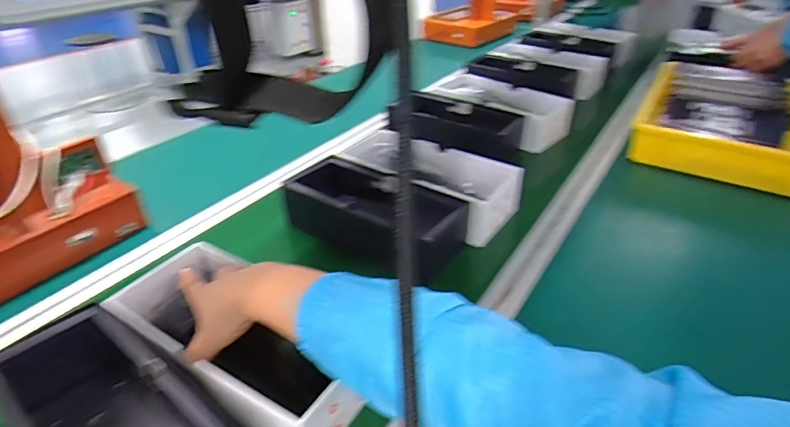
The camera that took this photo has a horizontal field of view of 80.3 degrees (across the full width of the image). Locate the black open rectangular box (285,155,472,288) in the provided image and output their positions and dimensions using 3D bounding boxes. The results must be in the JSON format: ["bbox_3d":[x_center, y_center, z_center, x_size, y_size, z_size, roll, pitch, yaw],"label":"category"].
[{"bbox_3d":[-0.035,0.000,0.674,0.258,0.083,0.108,20,41,26],"label":"black open rectangular box"}]

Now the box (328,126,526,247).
[{"bbox_3d":[0.041,-0.057,0.735,0.284,0.066,0.124,23,42,28],"label":"box"}]

